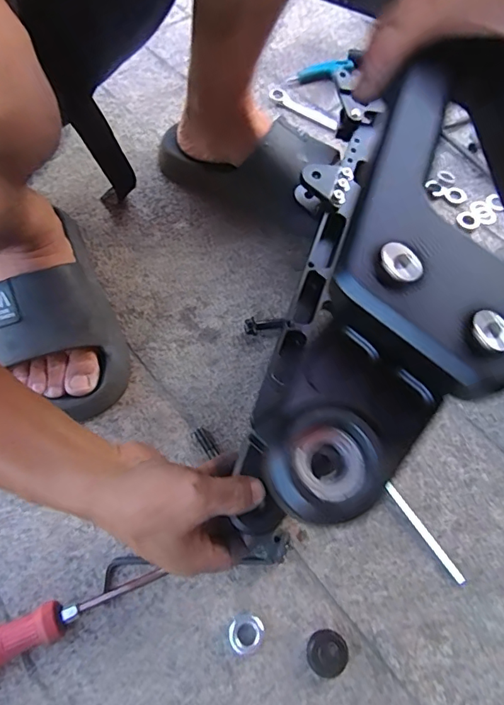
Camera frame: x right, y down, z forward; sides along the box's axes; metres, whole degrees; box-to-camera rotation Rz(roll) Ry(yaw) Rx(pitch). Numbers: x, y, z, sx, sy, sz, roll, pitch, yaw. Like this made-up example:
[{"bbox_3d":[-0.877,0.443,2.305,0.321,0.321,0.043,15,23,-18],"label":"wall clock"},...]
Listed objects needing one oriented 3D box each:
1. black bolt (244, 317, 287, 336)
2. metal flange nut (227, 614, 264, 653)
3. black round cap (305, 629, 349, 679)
[{"bbox_3d":[0.013,-0.026,0.483,0.042,0.017,0.015,6,63,3],"label":"black bolt"},{"bbox_3d":[-0.005,0.214,0.364,0.027,0.013,0.025,0,63,0],"label":"metal flange nut"},{"bbox_3d":[0.057,0.226,0.359,0.030,0.006,0.030,0,63,0],"label":"black round cap"}]

